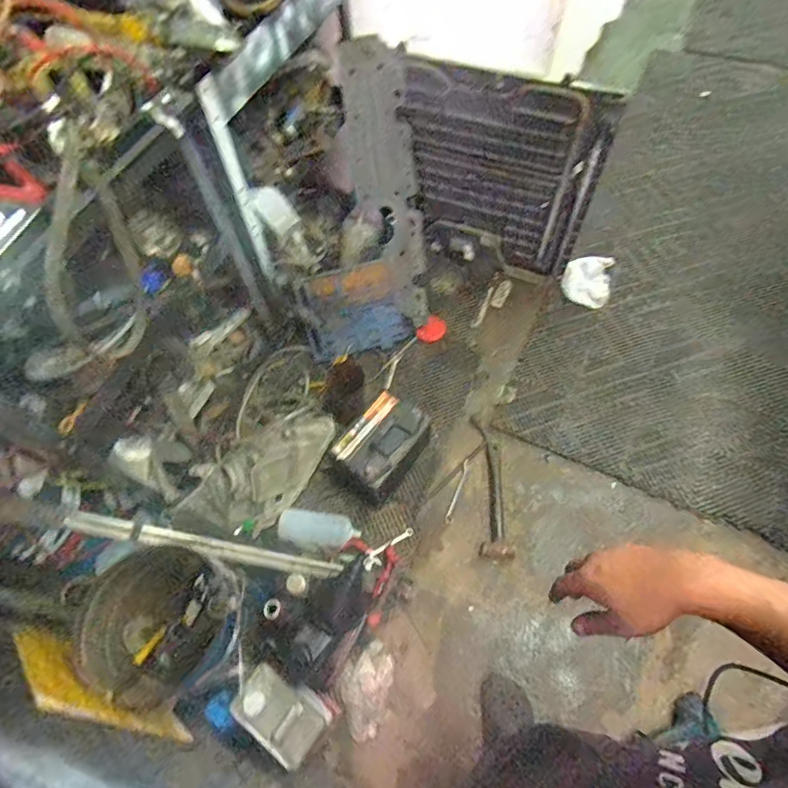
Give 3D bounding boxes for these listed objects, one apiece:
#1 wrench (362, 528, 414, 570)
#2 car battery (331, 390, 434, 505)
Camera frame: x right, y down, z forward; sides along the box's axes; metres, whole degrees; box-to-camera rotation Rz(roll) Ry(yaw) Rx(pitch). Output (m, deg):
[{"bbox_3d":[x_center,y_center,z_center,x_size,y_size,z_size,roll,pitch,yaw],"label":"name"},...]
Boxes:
[{"bbox_3d":[-0.019,0.430,1.361,0.167,0.013,0.053,-39,75,-22],"label":"wrench"},{"bbox_3d":[-0.028,0.155,1.399,0.167,0.231,0.258,37,69,20],"label":"car battery"}]

